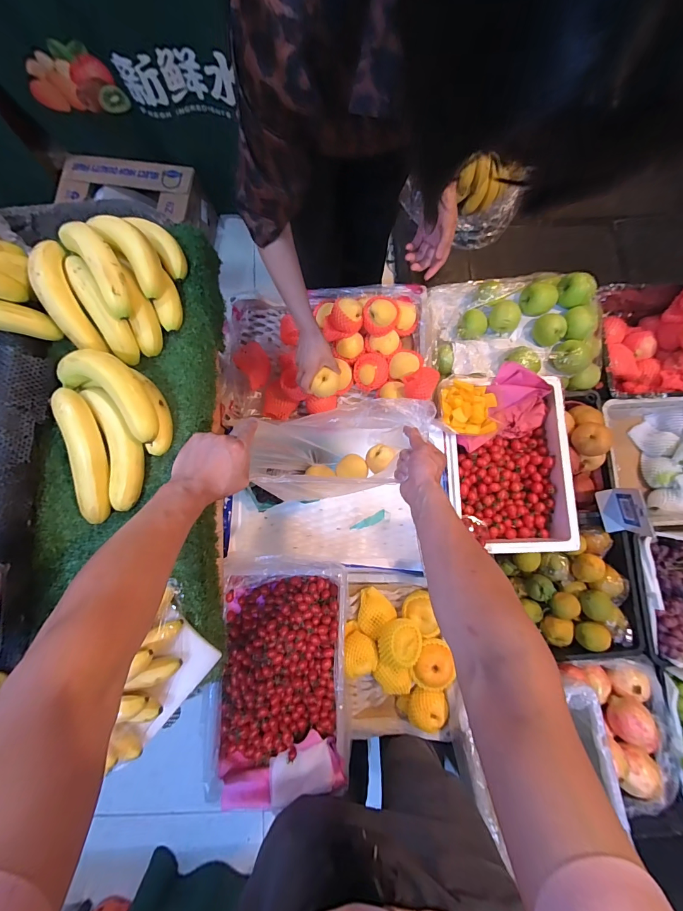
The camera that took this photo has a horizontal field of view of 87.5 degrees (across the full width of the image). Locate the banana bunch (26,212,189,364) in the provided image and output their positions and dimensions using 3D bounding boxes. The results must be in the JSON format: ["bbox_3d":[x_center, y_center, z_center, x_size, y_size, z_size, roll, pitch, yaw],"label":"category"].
[{"bbox_3d":[-0.317,-0.238,0.491,0.163,0.083,0.194,0,81,1],"label":"banana bunch"}]

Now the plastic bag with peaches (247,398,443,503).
[{"bbox_3d":[0.009,-0.008,0.690,0.302,0.280,0.138,-10,81,0],"label":"plastic bag with peaches"}]

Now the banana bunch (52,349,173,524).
[{"bbox_3d":[-0.295,-0.031,0.461,0.123,0.063,0.207,-12,81,-1],"label":"banana bunch"}]

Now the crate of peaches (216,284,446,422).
[{"bbox_3d":[-0.041,-0.266,0.900,0.521,0.135,0.308,-3,81,1],"label":"crate of peaches"}]

